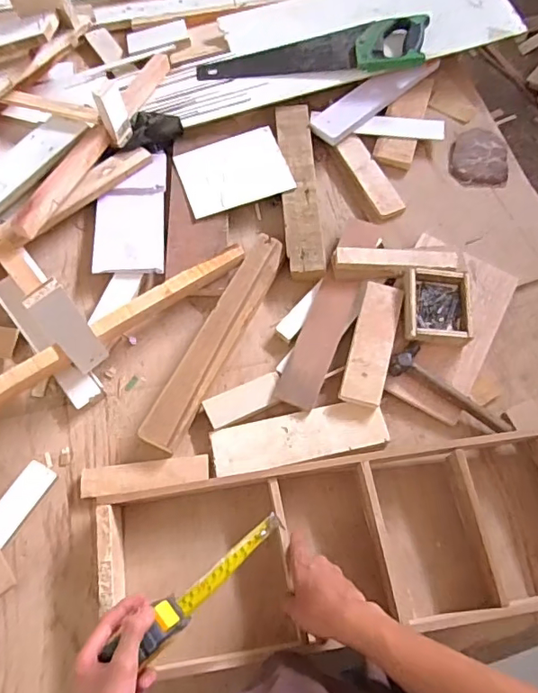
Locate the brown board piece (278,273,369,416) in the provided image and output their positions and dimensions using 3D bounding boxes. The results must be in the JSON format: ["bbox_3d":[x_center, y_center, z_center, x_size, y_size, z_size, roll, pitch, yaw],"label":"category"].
[{"bbox_3d":[0.081,-0.010,0.785,0.069,0.015,0.223,23,66,3],"label":"brown board piece"}]

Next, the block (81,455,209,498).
[{"bbox_3d":[-0.169,0.175,0.709,0.171,0.024,0.042,-8,66,-2],"label":"block"}]

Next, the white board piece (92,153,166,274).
[{"bbox_3d":[-0.235,-0.225,0.883,0.114,0.018,0.231,-2,67,-5],"label":"white board piece"}]

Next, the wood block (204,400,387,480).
[{"bbox_3d":[0.043,0.128,0.737,0.243,0.020,0.068,-11,66,-4],"label":"wood block"}]

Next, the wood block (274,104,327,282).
[{"bbox_3d":[0.054,-0.279,0.912,0.065,0.037,0.372,-3,66,0],"label":"wood block"}]

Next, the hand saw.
[{"bbox_3d":[0.084,-0.561,0.986,0.438,0.046,0.110,-3,66,0],"label":"hand saw"}]

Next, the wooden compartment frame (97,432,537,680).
[{"bbox_3d":[0.095,0.255,0.667,0.599,0.076,0.226,-5,66,-2],"label":"wooden compartment frame"}]

